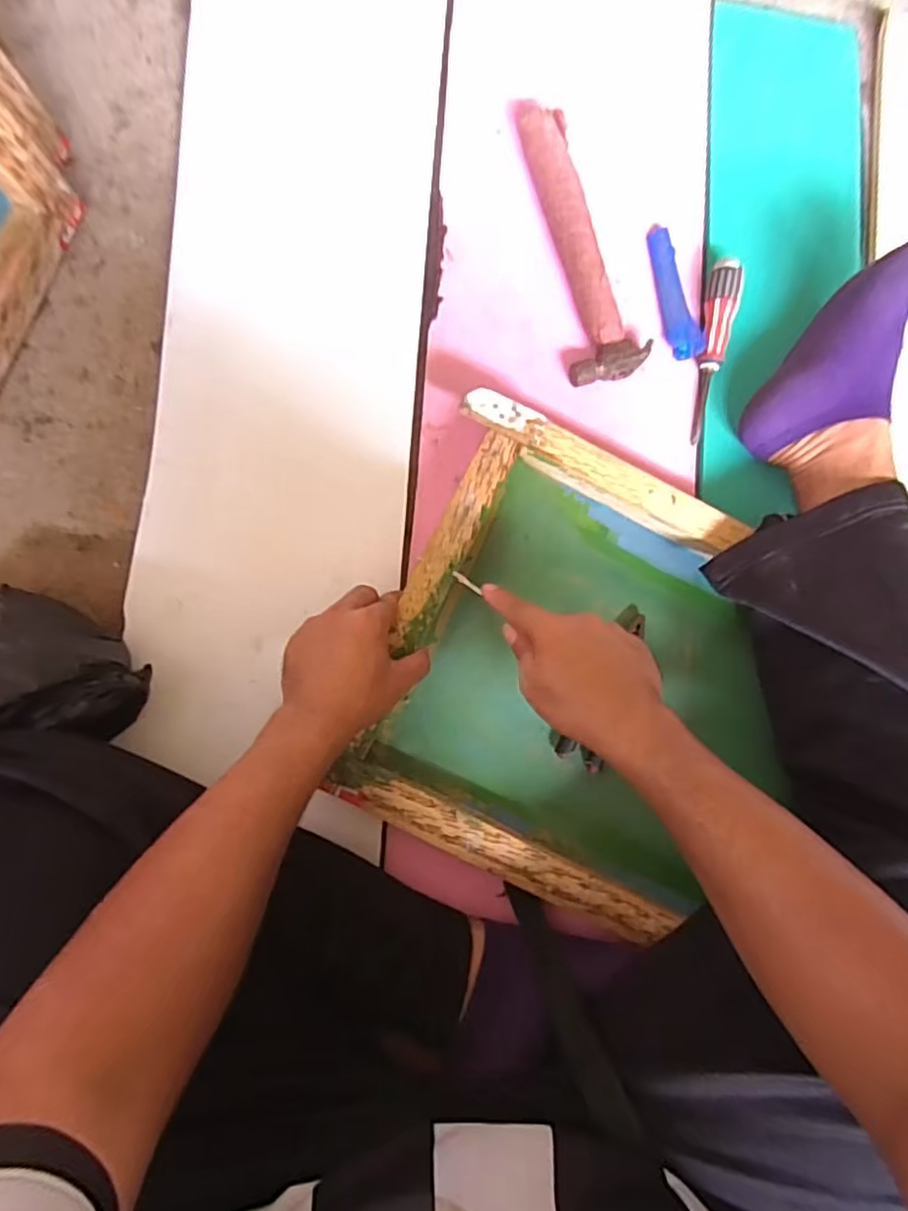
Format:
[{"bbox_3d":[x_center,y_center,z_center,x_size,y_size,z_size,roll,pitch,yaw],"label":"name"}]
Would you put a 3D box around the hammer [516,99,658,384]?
[{"bbox_3d":[0.125,-0.353,0.622,0.077,0.036,0.275,-12,87,-6],"label":"hammer"}]

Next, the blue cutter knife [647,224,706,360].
[{"bbox_3d":[0.215,-0.312,0.639,0.032,0.013,0.140,-14,87,-6],"label":"blue cutter knife"}]

